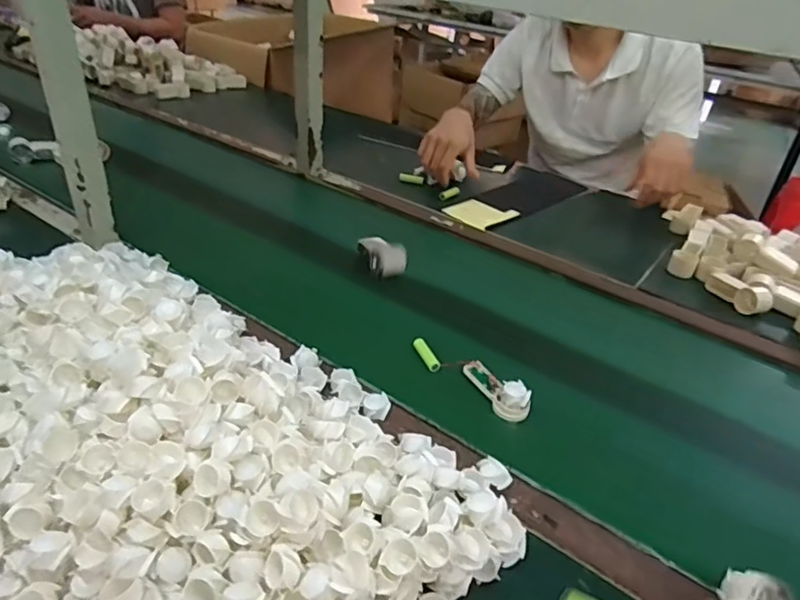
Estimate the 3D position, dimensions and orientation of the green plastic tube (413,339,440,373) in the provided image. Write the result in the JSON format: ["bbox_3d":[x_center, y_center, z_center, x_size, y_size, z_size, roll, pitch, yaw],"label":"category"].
[{"bbox_3d":[0.032,0.066,0.684,0.017,0.013,0.051,-9,36,-21],"label":"green plastic tube"}]

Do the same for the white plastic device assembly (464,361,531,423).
[{"bbox_3d":[0.109,0.094,0.632,0.032,0.034,0.093,-13,38,-25],"label":"white plastic device assembly"}]

